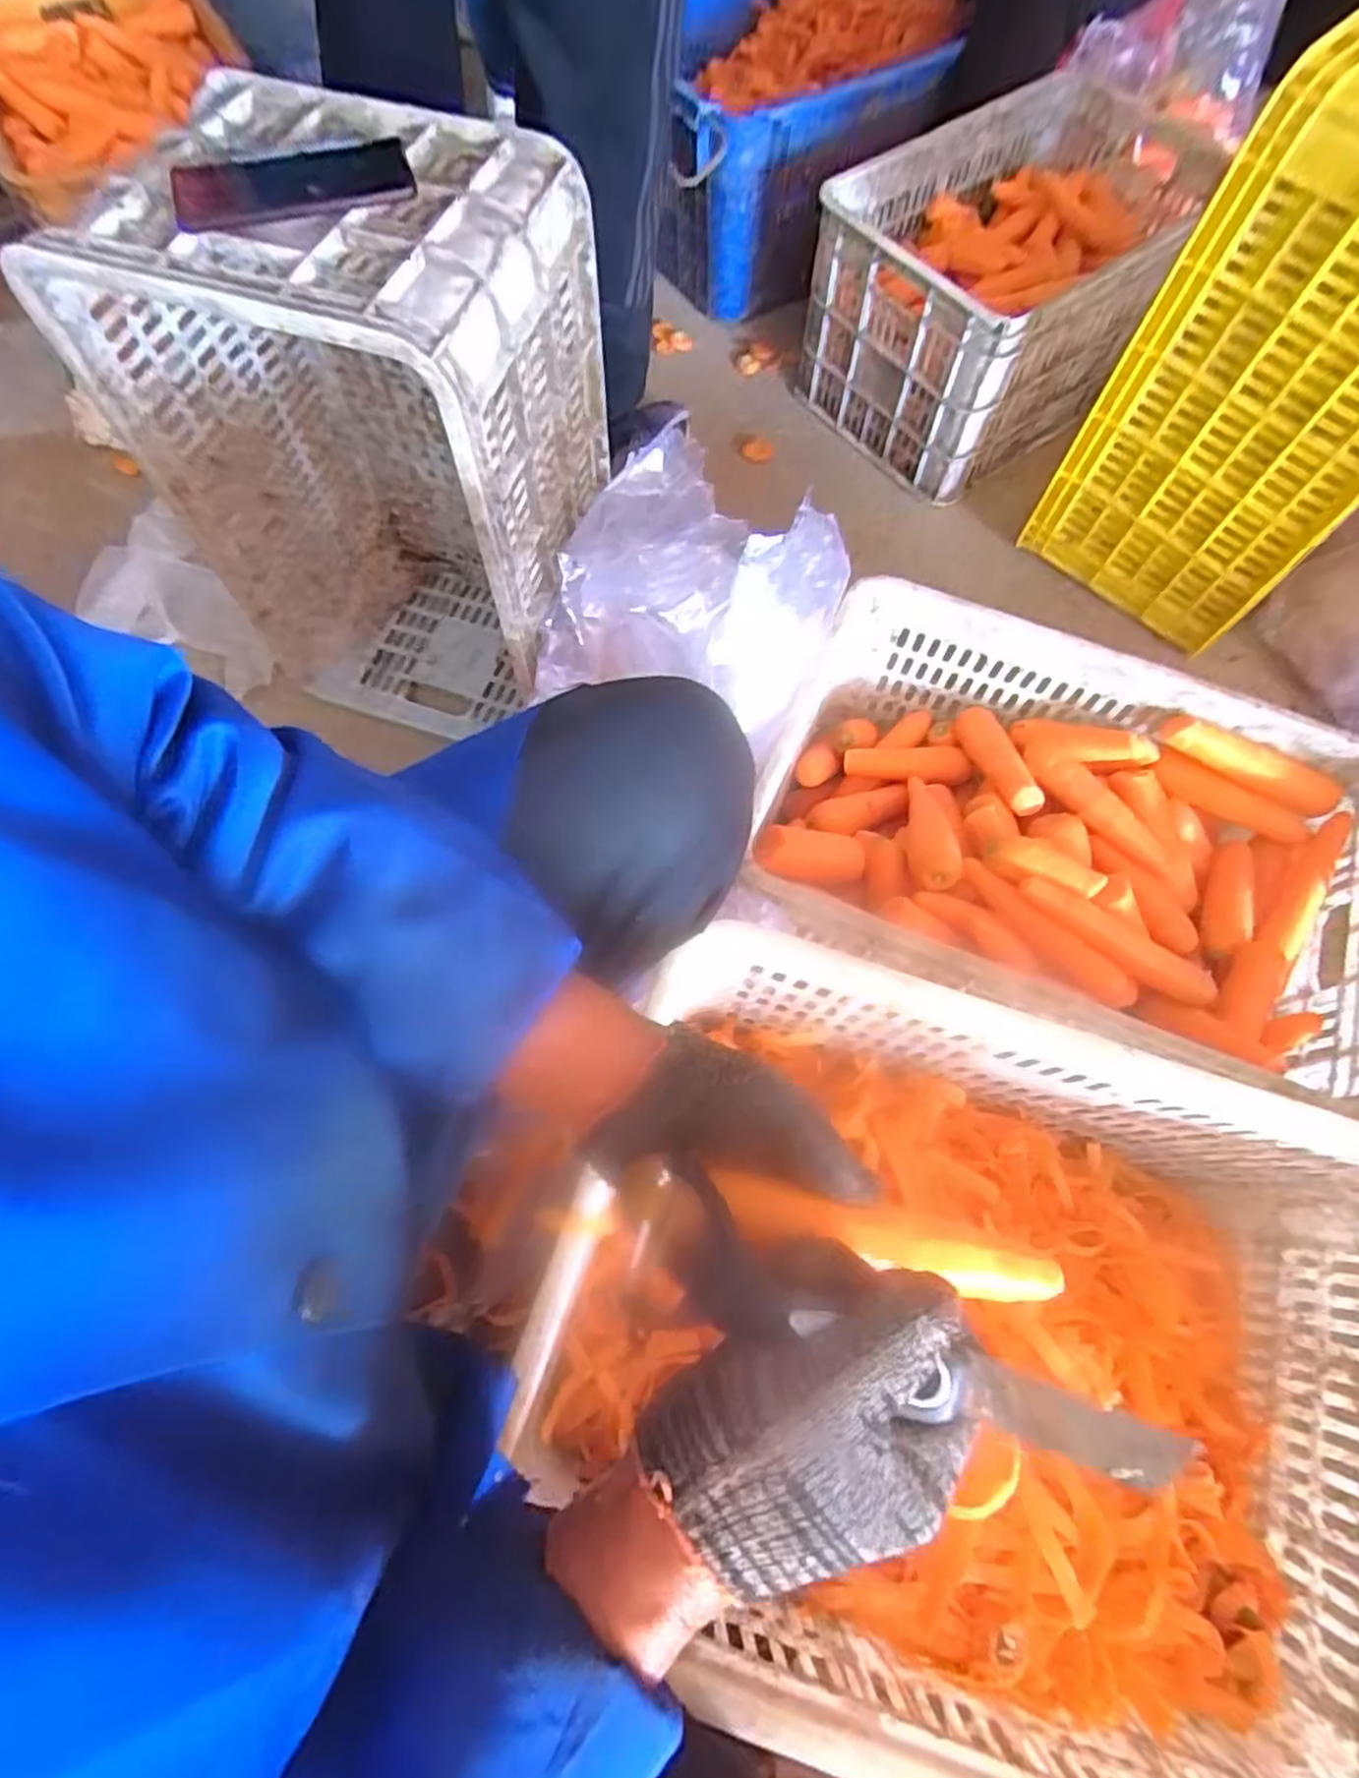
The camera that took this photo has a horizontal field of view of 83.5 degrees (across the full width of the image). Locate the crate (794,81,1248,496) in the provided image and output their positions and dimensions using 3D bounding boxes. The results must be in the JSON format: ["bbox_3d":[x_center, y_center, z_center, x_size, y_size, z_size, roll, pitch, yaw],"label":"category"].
[{"bbox_3d":[0.492,-0.891,1.118,0.562,0.252,0.357,-40,74,-15],"label":"crate"}]

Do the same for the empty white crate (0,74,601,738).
[{"bbox_3d":[-0.291,-0.421,0.786,0.374,0.495,0.272,17,69,6],"label":"empty white crate"}]

